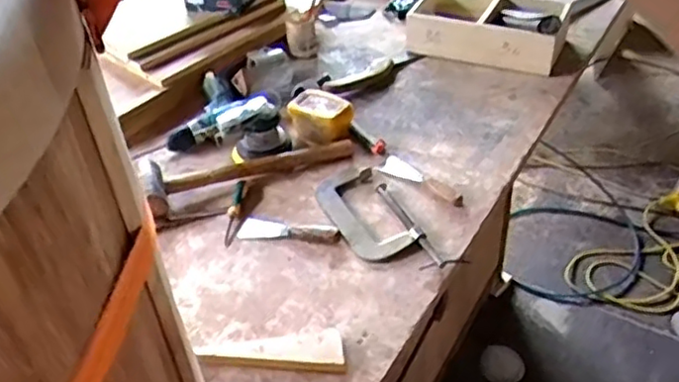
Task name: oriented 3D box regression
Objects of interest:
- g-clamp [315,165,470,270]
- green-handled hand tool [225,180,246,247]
[{"bbox_3d":[0.053,0.045,1.027,0.111,0.029,0.247,-19,41,-18],"label":"g-clamp"},{"bbox_3d":[-0.165,0.035,1.059,0.019,0.015,0.123,2,53,7],"label":"green-handled hand tool"}]

